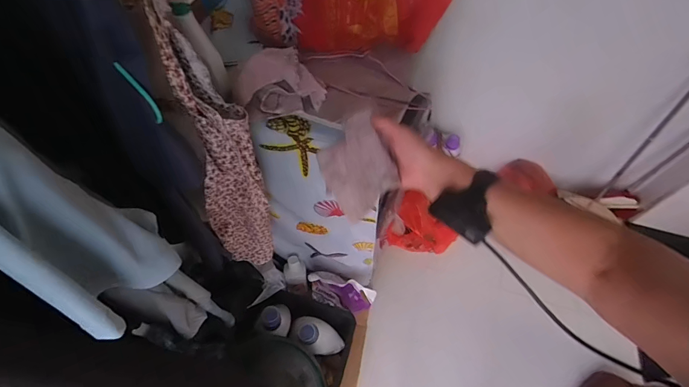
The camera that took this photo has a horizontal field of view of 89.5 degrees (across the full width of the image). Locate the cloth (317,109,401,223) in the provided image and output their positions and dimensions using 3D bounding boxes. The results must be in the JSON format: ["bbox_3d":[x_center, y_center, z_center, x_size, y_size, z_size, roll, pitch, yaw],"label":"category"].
[{"bbox_3d":[0.014,-0.036,0.518,0.019,0.126,0.126,-11,67,-45],"label":"cloth"}]

